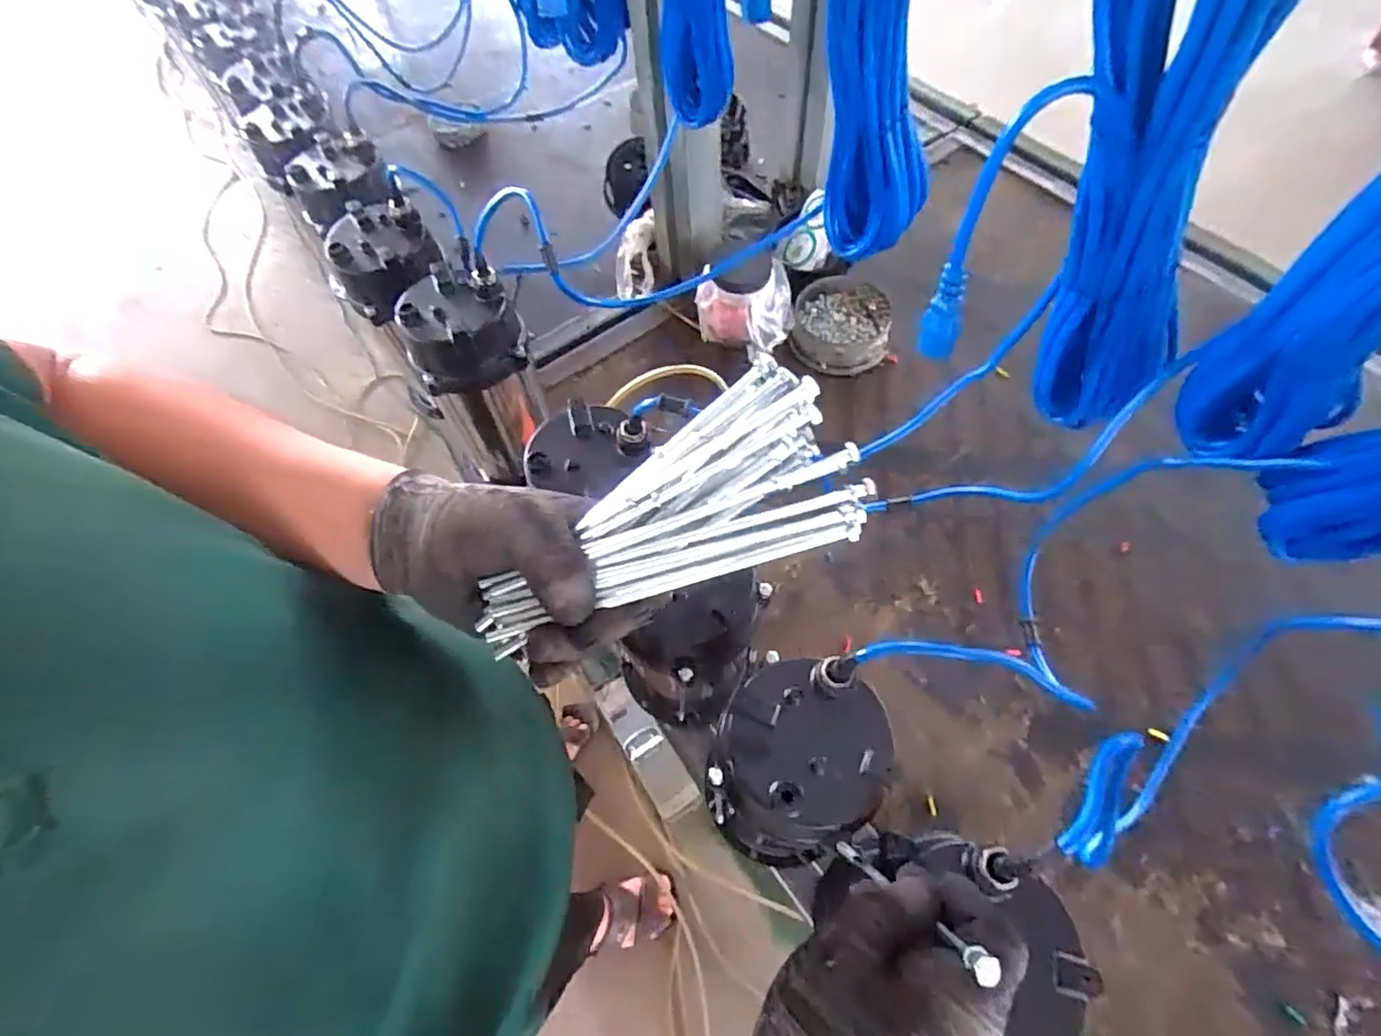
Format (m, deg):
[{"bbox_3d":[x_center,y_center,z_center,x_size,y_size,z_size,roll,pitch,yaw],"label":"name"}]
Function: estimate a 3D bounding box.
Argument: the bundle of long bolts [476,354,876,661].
[{"bbox_3d":[-0.013,0.006,0.323,0.193,0.049,0.082,-30,63,1],"label":"bundle of long bolts"}]

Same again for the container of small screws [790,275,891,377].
[{"bbox_3d":[0.221,-0.280,0.923,0.139,0.050,0.140,11,63,9],"label":"container of small screws"}]

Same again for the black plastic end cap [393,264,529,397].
[{"bbox_3d":[-0.242,-0.202,0.665,0.118,0.066,0.123,-22,62,-8],"label":"black plastic end cap"}]

